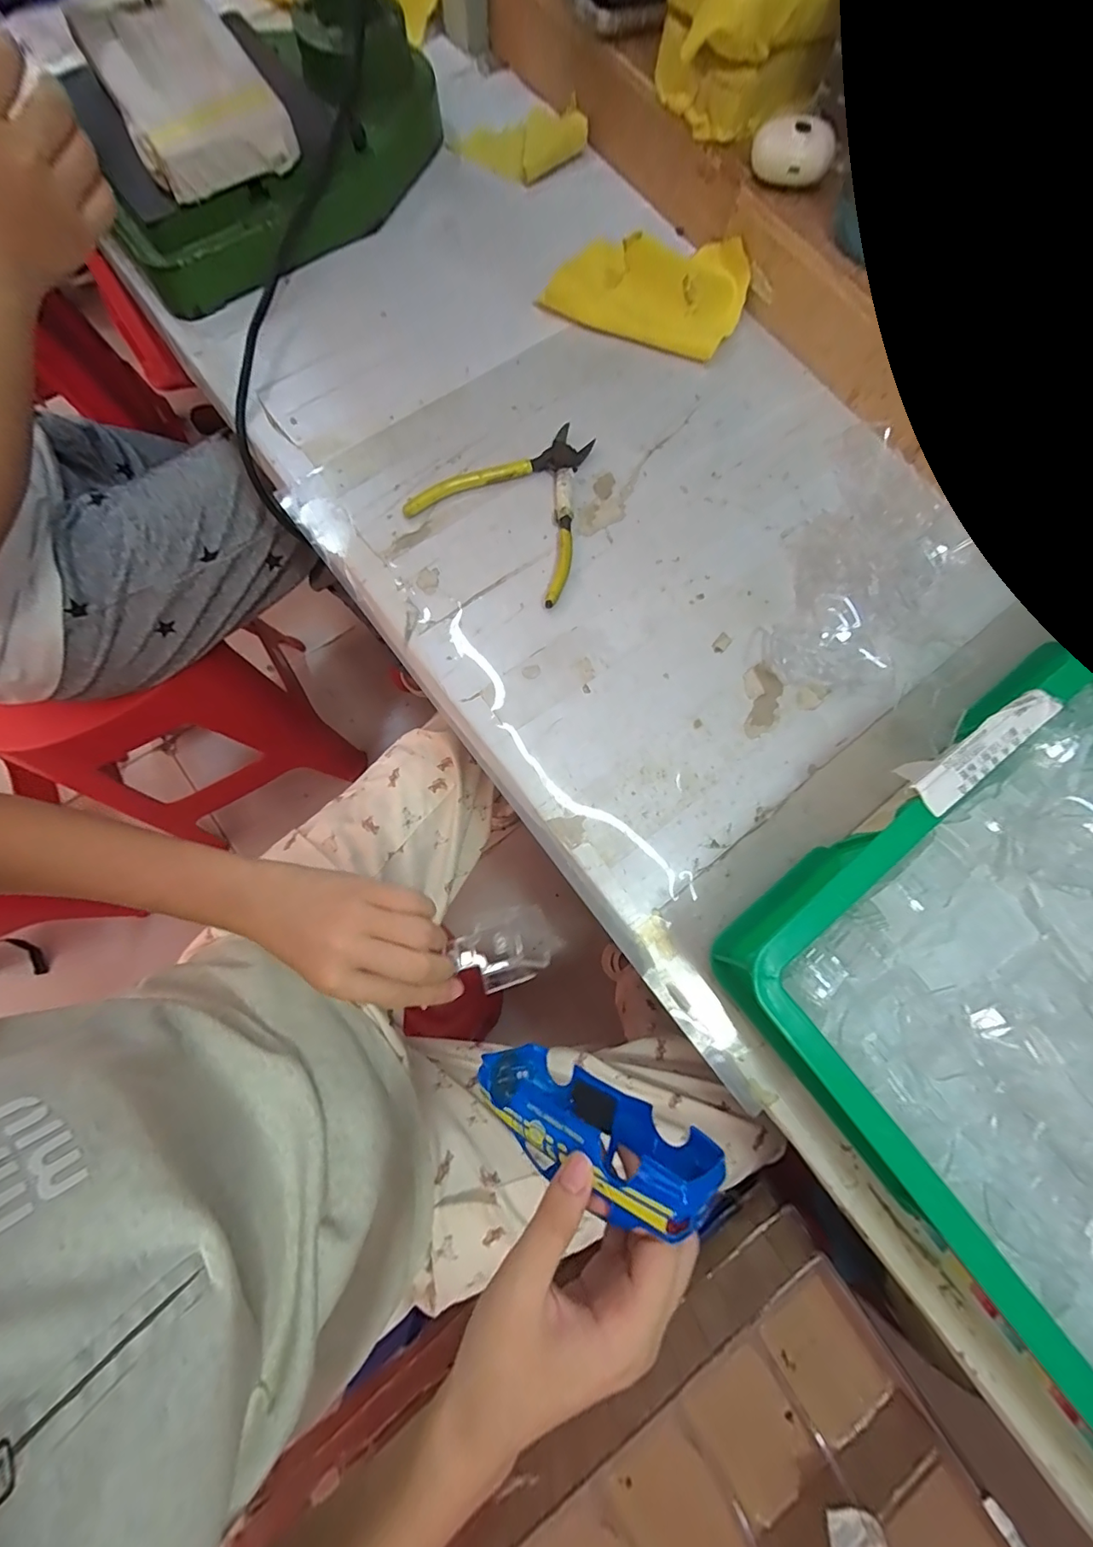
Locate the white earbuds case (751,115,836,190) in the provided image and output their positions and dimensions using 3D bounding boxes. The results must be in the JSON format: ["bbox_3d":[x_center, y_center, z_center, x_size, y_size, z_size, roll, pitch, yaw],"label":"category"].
[{"bbox_3d":[0.189,-0.476,0.381,0.058,0.034,0.022,14,76,3],"label":"white earbuds case"}]

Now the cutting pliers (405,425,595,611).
[{"bbox_3d":[-0.013,-0.213,0.375,0.130,0.011,0.136,34,78,5],"label":"cutting pliers"}]

